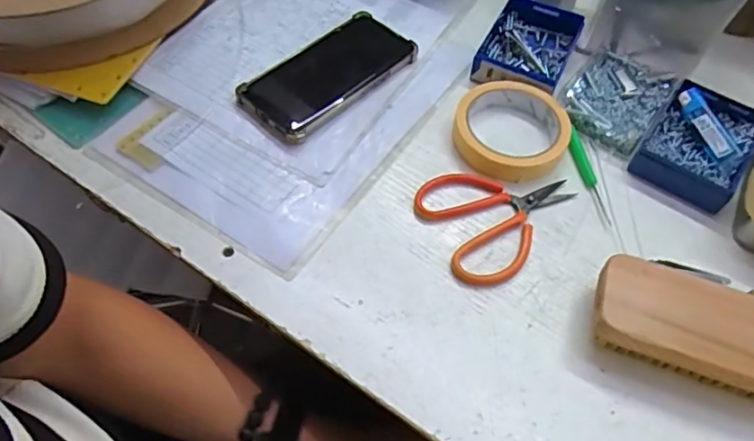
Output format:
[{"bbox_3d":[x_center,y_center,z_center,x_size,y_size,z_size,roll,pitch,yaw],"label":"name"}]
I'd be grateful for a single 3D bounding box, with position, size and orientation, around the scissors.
[{"bbox_3d":[0.099,-0.006,0.436,0.118,0.006,0.098,-21,59,-14],"label":"scissors"}]

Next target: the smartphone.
[{"bbox_3d":[-0.045,-0.137,0.510,0.084,0.009,0.161,38,64,22],"label":"smartphone"}]

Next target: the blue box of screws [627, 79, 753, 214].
[{"bbox_3d":[0.275,-0.065,0.472,0.076,0.025,0.109,34,62,20],"label":"blue box of screws"}]

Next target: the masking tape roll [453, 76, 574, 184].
[{"bbox_3d":[0.113,-0.077,0.469,0.093,0.017,0.099,6,56,4],"label":"masking tape roll"}]

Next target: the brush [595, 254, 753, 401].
[{"bbox_3d":[0.213,0.073,0.366,0.139,0.036,0.064,18,58,12],"label":"brush"}]

